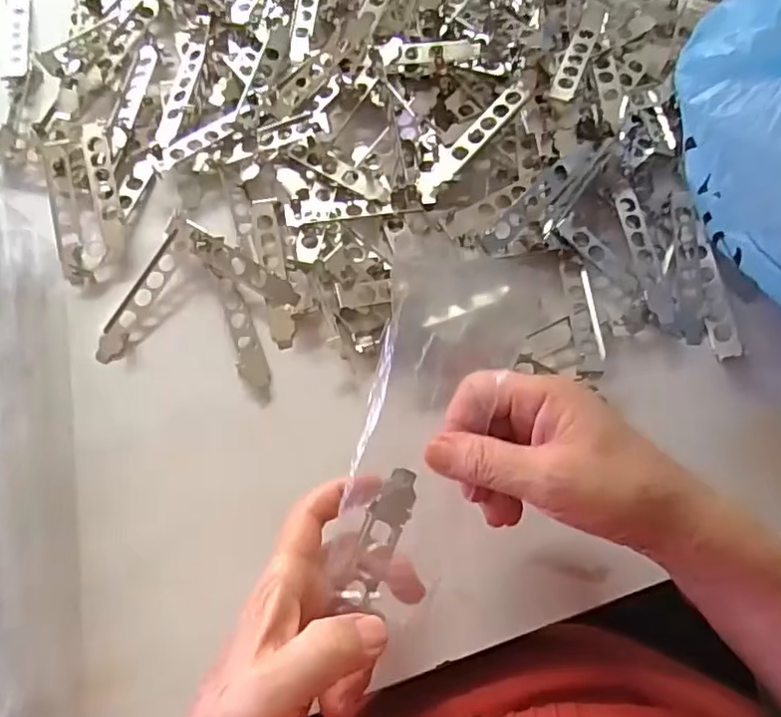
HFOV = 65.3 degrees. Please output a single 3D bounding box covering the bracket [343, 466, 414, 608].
[{"bbox_3d":[-0.006,0.096,0.323,0.021,0.009,0.079,23,97,6],"label":"bracket"}]

